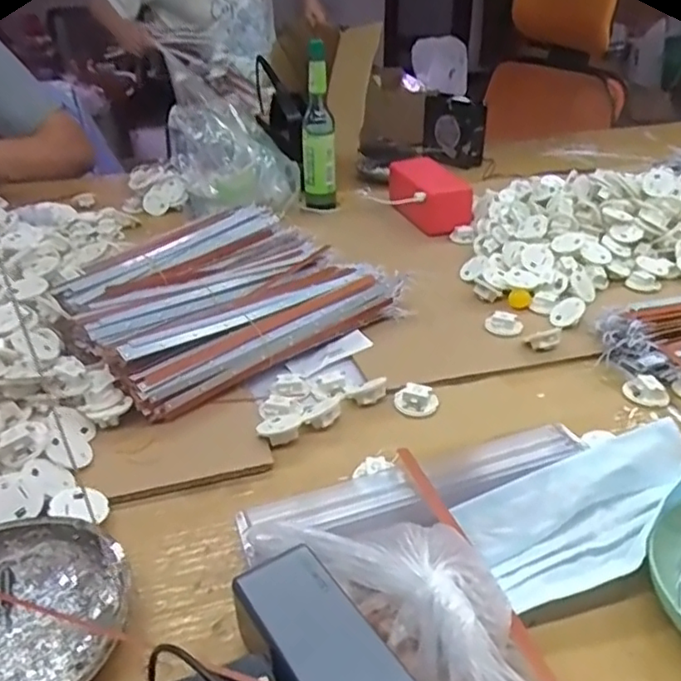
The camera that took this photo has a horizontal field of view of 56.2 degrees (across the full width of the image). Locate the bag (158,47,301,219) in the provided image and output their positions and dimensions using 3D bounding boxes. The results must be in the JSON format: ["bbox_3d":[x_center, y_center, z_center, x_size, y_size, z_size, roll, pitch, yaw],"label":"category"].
[{"bbox_3d":[-0.169,-0.264,0.930,0.187,0.149,0.132,6,32,12],"label":"bag"}]

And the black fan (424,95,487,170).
[{"bbox_3d":[0.210,-0.394,1.206,0.125,0.126,0.034,11,26,34],"label":"black fan"}]

